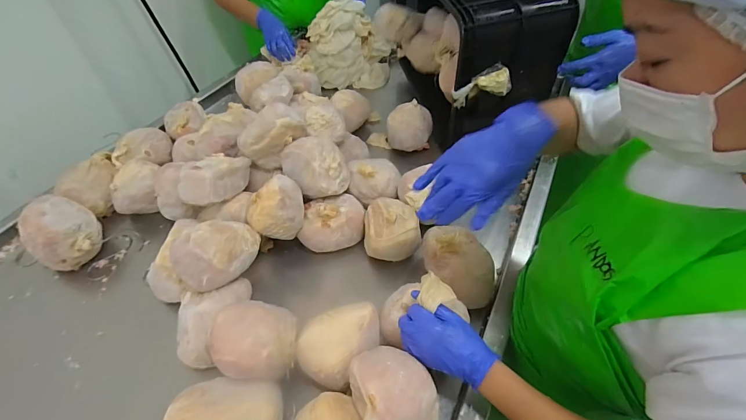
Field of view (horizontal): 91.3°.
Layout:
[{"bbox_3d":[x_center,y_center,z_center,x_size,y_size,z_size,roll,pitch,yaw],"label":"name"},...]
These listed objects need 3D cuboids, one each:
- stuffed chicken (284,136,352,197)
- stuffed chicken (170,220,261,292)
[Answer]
[{"bbox_3d":[-0.116,-0.094,0.751,0.118,0.101,0.127,-25,51,-18],"label":"stuffed chicken"},{"bbox_3d":[-0.260,0.065,0.609,0.085,0.077,0.135,33,57,29],"label":"stuffed chicken"}]

